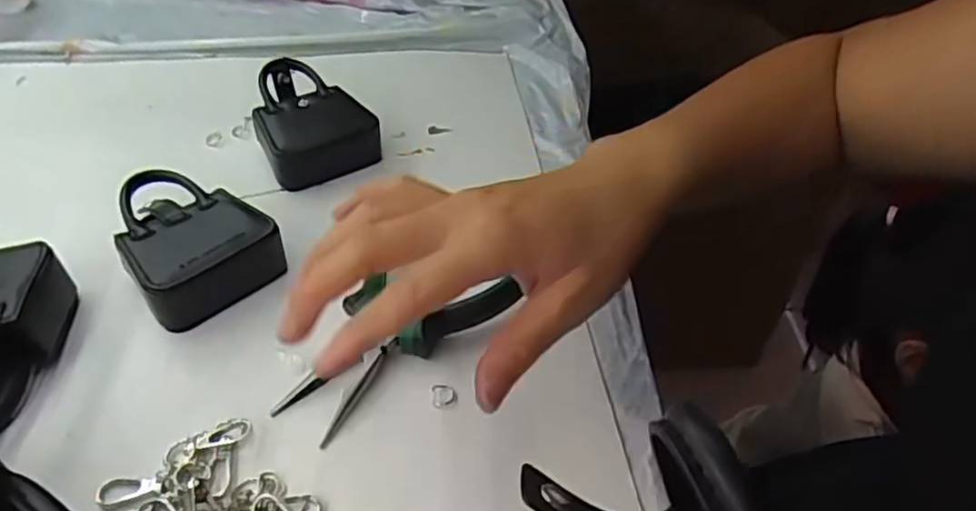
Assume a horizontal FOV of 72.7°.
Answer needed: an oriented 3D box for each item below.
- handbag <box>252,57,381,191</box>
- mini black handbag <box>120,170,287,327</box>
[{"bbox_3d":[-0.130,-0.098,0.476,0.075,0.047,0.088,-21,48,-24],"label":"handbag"},{"bbox_3d":[-0.177,-0.007,0.387,0.099,0.038,0.075,33,50,29],"label":"mini black handbag"}]

